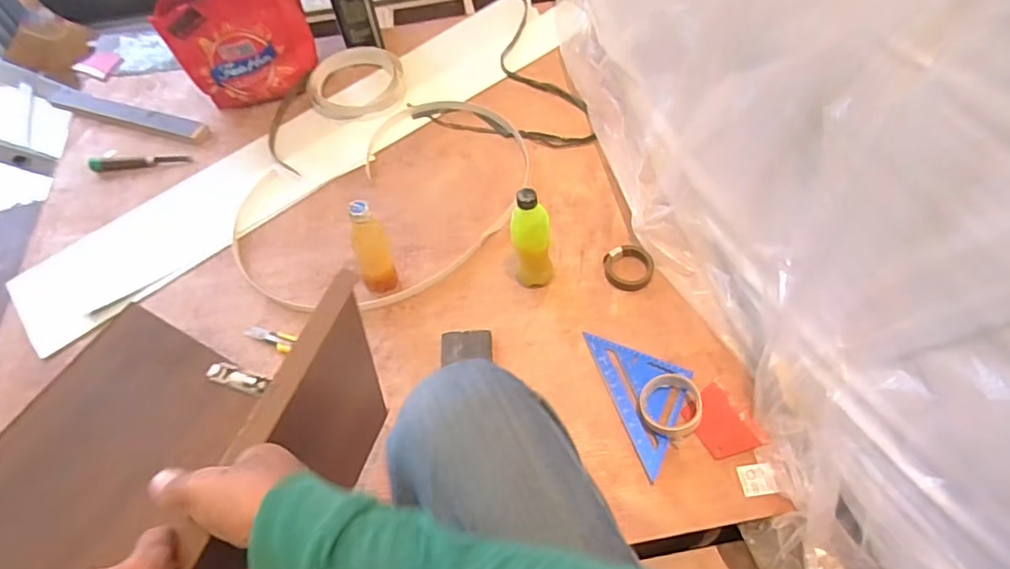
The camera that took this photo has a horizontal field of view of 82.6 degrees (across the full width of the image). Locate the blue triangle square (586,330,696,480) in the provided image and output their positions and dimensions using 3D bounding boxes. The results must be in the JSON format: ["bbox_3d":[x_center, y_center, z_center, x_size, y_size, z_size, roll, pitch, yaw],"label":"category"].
[{"bbox_3d":[0.226,0.160,0.884,0.124,0.028,0.229,-18,58,-7],"label":"blue triangle square"}]

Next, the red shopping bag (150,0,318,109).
[{"bbox_3d":[-0.524,-0.507,1.184,0.293,0.249,0.077,-39,63,-19],"label":"red shopping bag"}]

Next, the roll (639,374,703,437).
[{"bbox_3d":[0.246,0.183,0.856,0.091,0.041,0.092,-2,58,3],"label":"roll"}]

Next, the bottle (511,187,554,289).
[{"bbox_3d":[0.045,-0.063,0.918,0.064,0.220,0.053,-2,58,3],"label":"bottle"}]

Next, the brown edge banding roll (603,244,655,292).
[{"bbox_3d":[0.215,-0.032,0.987,0.089,0.026,0.080,-41,64,-20],"label":"brown edge banding roll"}]

